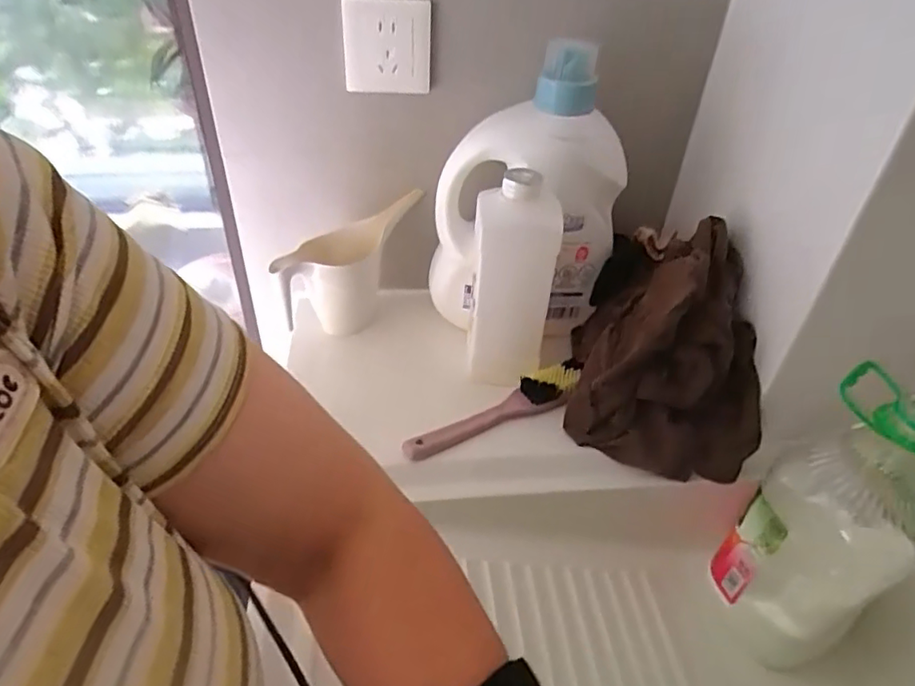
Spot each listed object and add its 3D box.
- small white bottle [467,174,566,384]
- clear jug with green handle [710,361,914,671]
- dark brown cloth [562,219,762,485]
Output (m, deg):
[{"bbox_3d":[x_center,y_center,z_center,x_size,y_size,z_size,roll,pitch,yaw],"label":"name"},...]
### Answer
[{"bbox_3d":[0.053,-0.056,0.611,0.076,0.226,0.055,2,41,-2],"label":"small white bottle"},{"bbox_3d":[0.313,0.153,0.497,0.091,0.261,0.109,-23,47,-27],"label":"clear jug with green handle"},{"bbox_3d":[0.219,-0.013,0.617,0.176,0.170,0.226,10,41,8],"label":"dark brown cloth"}]

